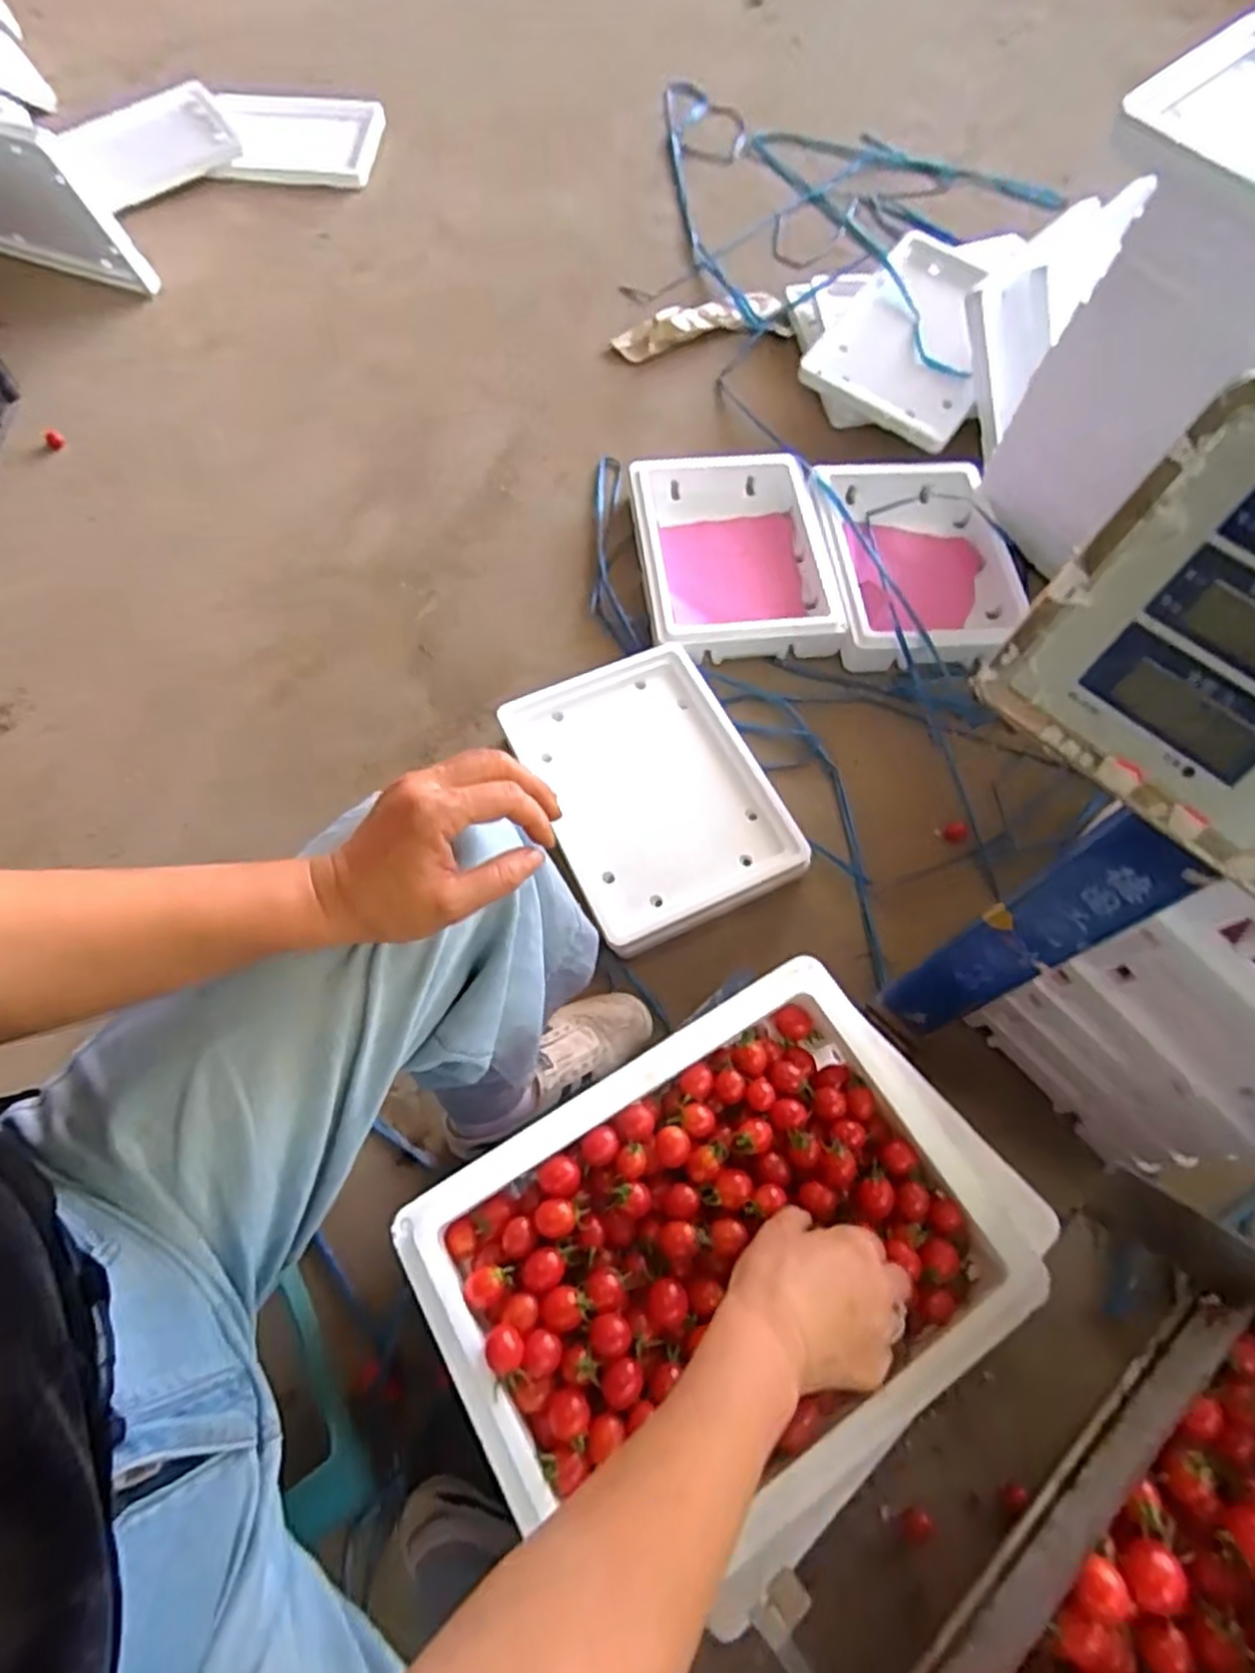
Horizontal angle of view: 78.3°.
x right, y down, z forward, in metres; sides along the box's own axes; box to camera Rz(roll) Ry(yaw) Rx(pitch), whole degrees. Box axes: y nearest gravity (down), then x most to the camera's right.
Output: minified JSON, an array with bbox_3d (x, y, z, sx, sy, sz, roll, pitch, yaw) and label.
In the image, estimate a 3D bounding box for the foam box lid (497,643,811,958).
[{"bbox_3d":[0.033,-0.060,0.954,0.272,0.045,0.352,-22,68,-11],"label":"foam box lid"}]

